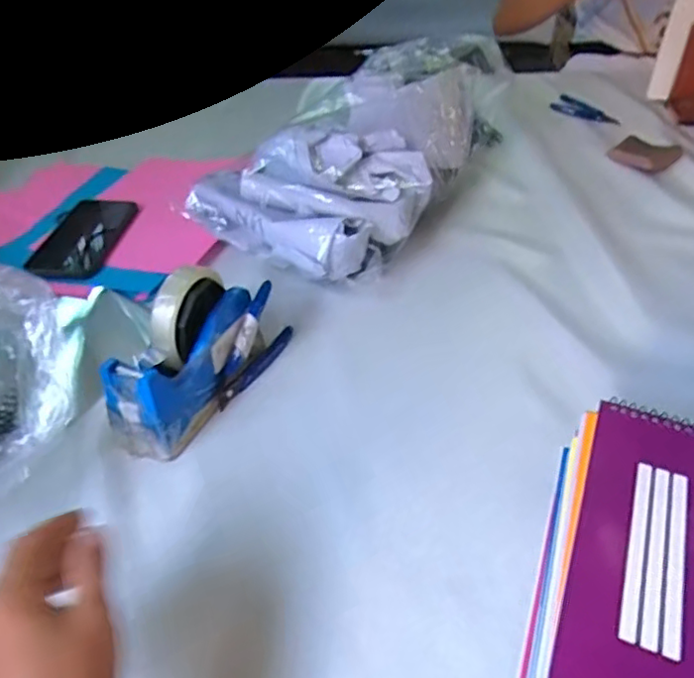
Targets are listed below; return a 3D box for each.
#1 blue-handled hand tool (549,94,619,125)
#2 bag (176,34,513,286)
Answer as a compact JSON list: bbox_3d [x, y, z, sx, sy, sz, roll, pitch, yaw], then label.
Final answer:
[{"bbox_3d":[0.412,-0.395,1.064,0.074,0.008,0.126,-30,50,-30],"label":"blue-handled hand tool"},{"bbox_3d":[0.025,-0.251,0.788,0.232,0.156,0.434,21,46,24],"label":"bag"}]

